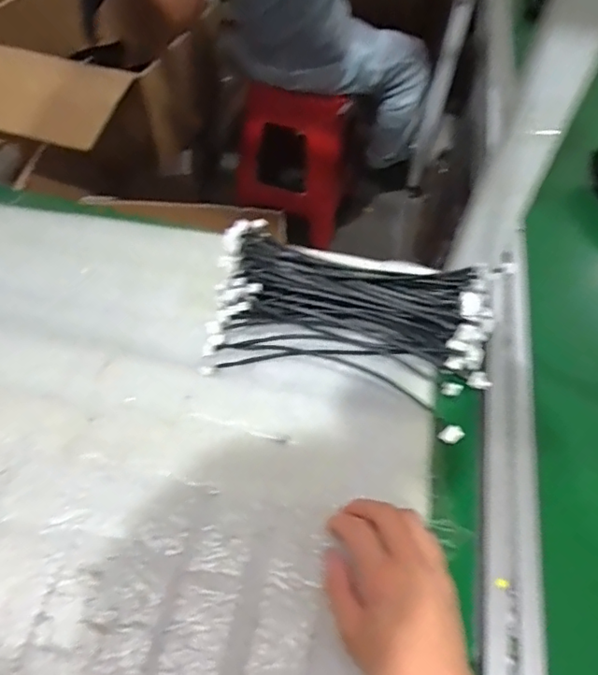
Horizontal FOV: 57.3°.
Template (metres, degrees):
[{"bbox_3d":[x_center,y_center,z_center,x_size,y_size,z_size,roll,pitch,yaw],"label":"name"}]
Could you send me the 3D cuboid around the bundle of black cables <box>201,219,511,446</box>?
[{"bbox_3d":[0.047,-0.022,0.529,0.272,0.049,0.174,13,50,5],"label":"bundle of black cables"}]

